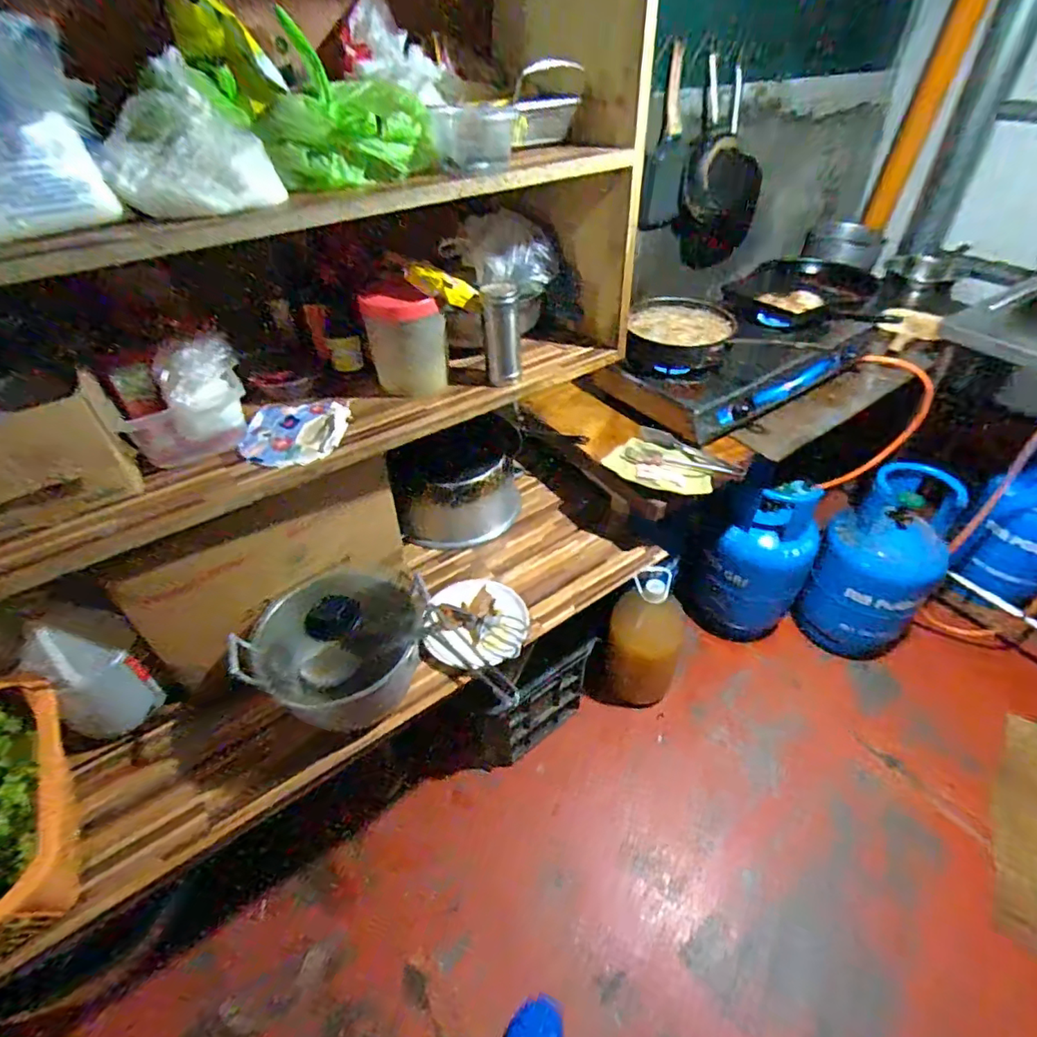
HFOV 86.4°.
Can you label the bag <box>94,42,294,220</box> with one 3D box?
[{"bbox_3d":[-0.360,-0.408,0.596,0.163,0.126,0.110,-22,46,-21],"label":"bag"}]

